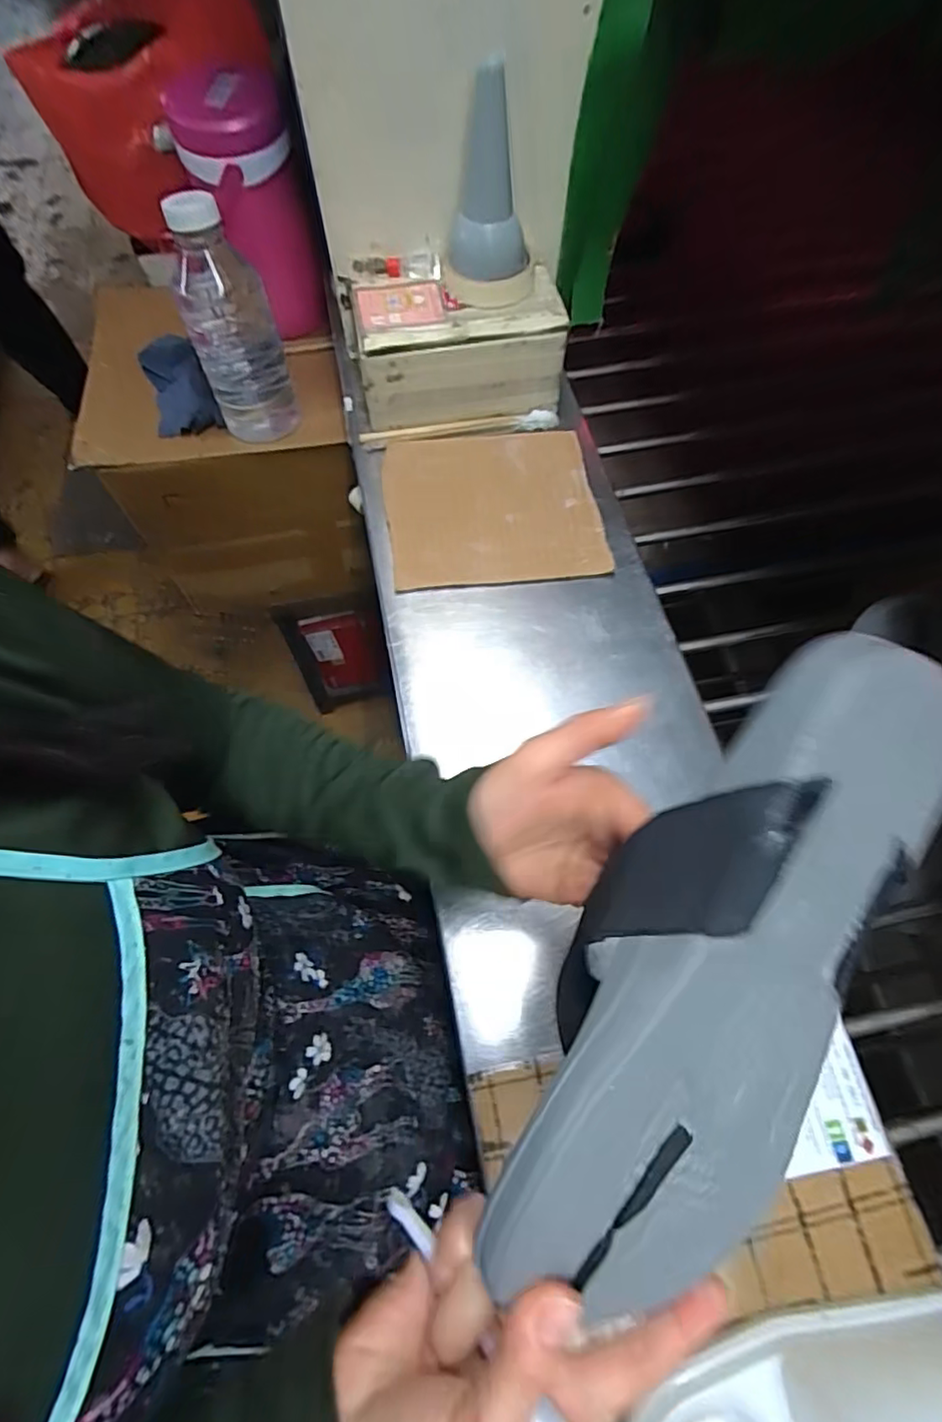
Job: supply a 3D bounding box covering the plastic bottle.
[{"bbox_3d":[-0.249,-0.397,0.634,0.090,0.218,0.095,-22,65,-10],"label":"plastic bottle"}]

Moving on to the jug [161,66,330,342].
[{"bbox_3d":[-0.237,-0.543,0.687,0.111,0.239,0.111,-29,66,-13],"label":"jug"}]

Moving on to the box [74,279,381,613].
[{"bbox_3d":[-0.318,-0.361,0.877,0.326,0.306,0.297,-4,63,-1],"label":"box"}]

